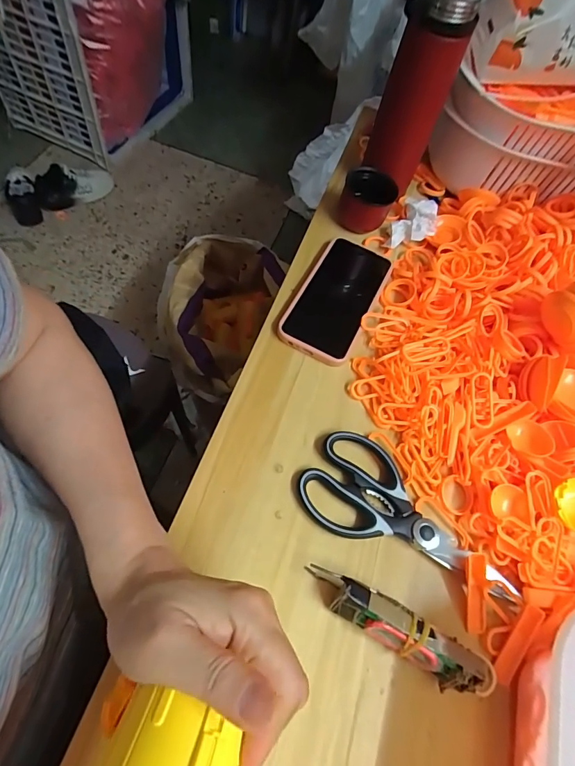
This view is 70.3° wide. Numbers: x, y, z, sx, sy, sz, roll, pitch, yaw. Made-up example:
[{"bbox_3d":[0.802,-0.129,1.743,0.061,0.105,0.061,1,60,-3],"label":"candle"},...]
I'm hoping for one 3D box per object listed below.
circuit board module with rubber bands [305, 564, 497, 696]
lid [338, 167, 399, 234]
[{"bbox_3d":[0.081,0.179,0.296,0.145,0.026,0.029,29,65,13],"label":"circuit board module with rubber bands"},{"bbox_3d":[0.092,-0.228,0.500,0.054,0.047,0.074,-17,66,-18],"label":"lid"}]

